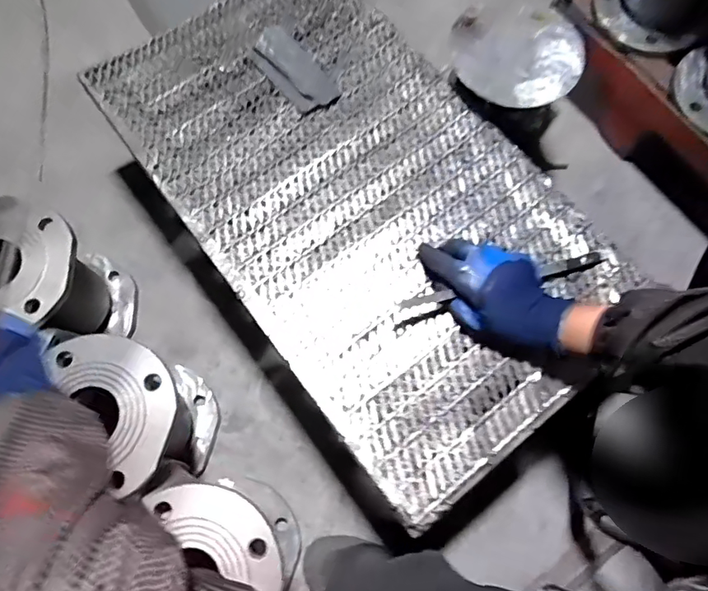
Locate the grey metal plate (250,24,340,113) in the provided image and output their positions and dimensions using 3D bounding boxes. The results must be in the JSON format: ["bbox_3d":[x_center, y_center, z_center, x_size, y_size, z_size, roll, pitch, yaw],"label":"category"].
[{"bbox_3d":[-0.080,-0.304,0.664,0.070,0.022,0.134,-39,77,-13],"label":"grey metal plate"}]

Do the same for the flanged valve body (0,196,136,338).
[{"bbox_3d":[-0.424,-0.015,0.675,0.181,0.202,0.142,2,72,-1],"label":"flanged valve body"}]

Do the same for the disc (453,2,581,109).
[{"bbox_3d":[0.208,-0.307,0.631,0.160,0.017,0.151,9,78,-1],"label":"disc"}]

